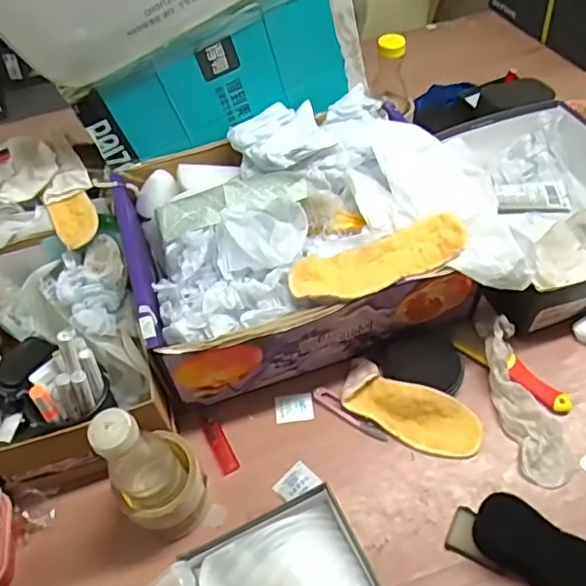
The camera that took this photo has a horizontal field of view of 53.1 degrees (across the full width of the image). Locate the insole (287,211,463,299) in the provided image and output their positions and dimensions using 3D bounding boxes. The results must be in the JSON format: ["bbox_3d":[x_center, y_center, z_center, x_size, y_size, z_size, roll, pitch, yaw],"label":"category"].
[{"bbox_3d":[0.096,-0.035,0.648,0.198,0.029,0.068,-16,53,-7],"label":"insole"}]

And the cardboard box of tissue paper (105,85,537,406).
[{"bbox_3d":[0.009,-0.083,0.735,0.411,0.160,0.318,-14,53,-6],"label":"cardboard box of tissue paper"}]

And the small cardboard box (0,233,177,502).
[{"bbox_3d":[-0.277,0.047,0.705,0.188,0.140,0.316,-19,54,-10],"label":"small cardboard box"}]

